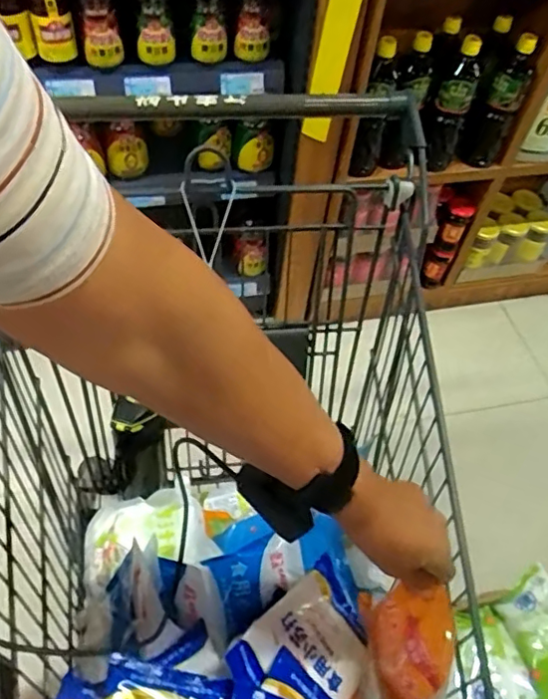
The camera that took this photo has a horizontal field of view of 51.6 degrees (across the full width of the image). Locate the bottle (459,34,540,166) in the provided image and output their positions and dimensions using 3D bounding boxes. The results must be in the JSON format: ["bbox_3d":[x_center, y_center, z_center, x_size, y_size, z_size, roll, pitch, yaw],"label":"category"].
[{"bbox_3d":[0.448,-0.493,1.131,0.077,0.273,0.070,26,55,14],"label":"bottle"}]

